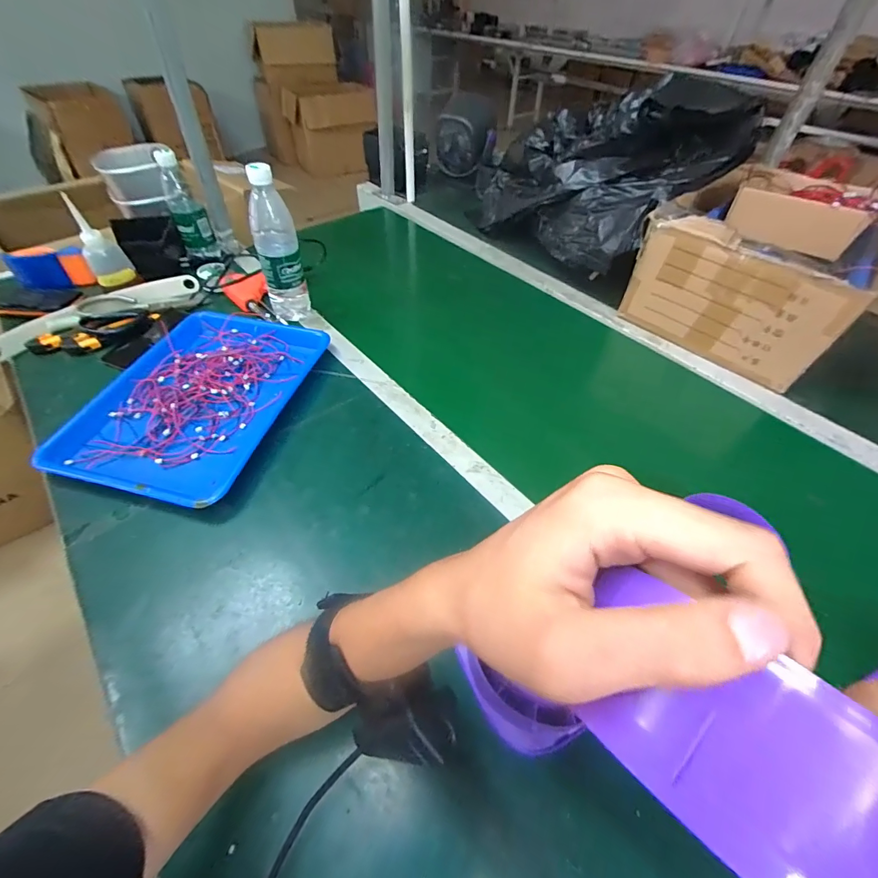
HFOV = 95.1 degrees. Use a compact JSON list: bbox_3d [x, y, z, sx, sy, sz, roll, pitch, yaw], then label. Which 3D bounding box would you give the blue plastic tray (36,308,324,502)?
[{"bbox_3d":[-0.334,-0.065,0.576,0.241,0.031,0.341,12,51,8],"label":"blue plastic tray"}]

